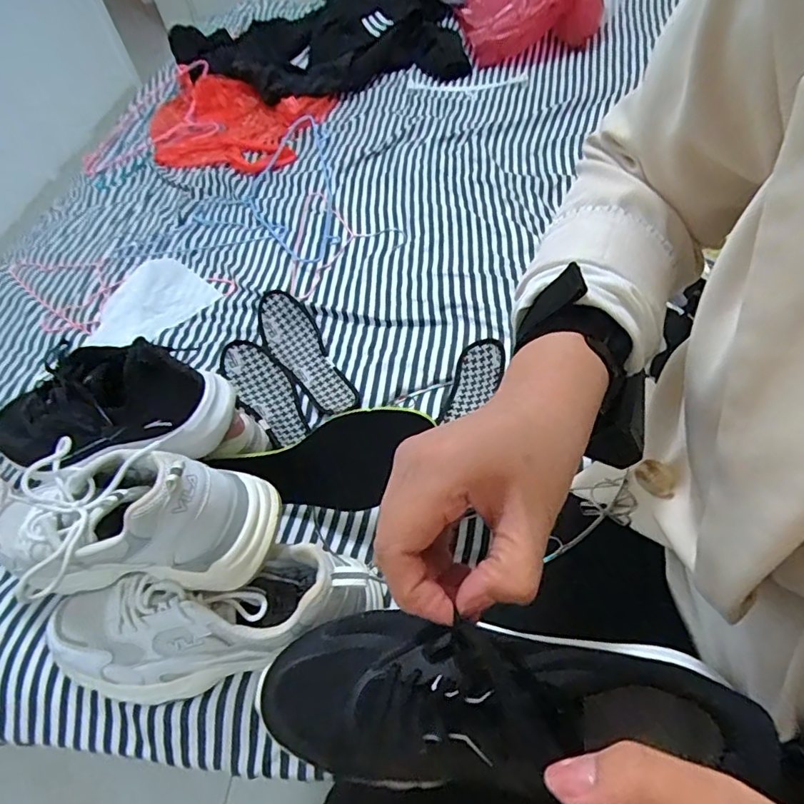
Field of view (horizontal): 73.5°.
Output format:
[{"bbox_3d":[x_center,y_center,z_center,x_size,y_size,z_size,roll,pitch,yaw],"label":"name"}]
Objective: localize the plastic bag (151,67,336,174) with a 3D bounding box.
[{"bbox_3d":[-0.342,-0.573,1.081,0.367,0.104,0.285,4,54,11],"label":"plastic bag"}]

